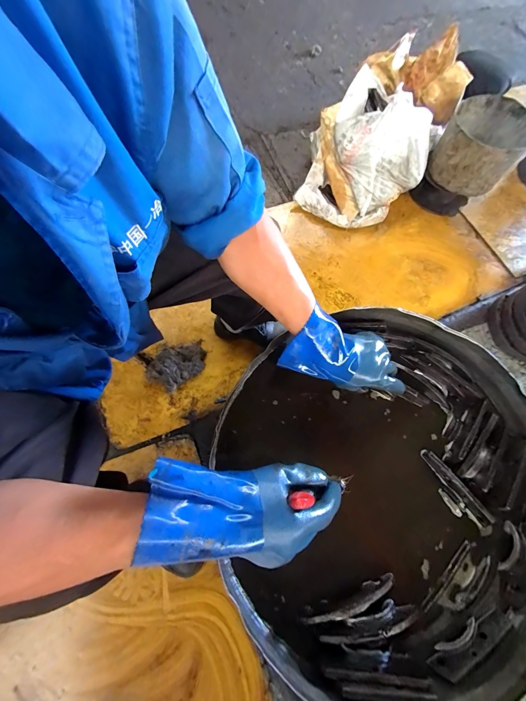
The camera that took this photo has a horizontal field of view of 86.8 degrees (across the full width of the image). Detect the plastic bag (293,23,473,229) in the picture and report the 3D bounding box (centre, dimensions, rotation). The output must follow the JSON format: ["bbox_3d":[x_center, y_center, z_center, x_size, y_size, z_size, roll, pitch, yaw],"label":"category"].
[{"bbox_3d":[0.419,-0.798,1.069,0.442,0.348,0.562,28,71,5],"label":"plastic bag"}]

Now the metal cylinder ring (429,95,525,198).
[{"bbox_3d":[0.802,-0.761,1.043,0.270,0.183,0.267,37,72,8],"label":"metal cylinder ring"}]

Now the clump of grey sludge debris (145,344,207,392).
[{"bbox_3d":[-0.263,0.041,0.865,0.122,0.071,0.174,36,72,7],"label":"clump of grey sludge debris"}]

